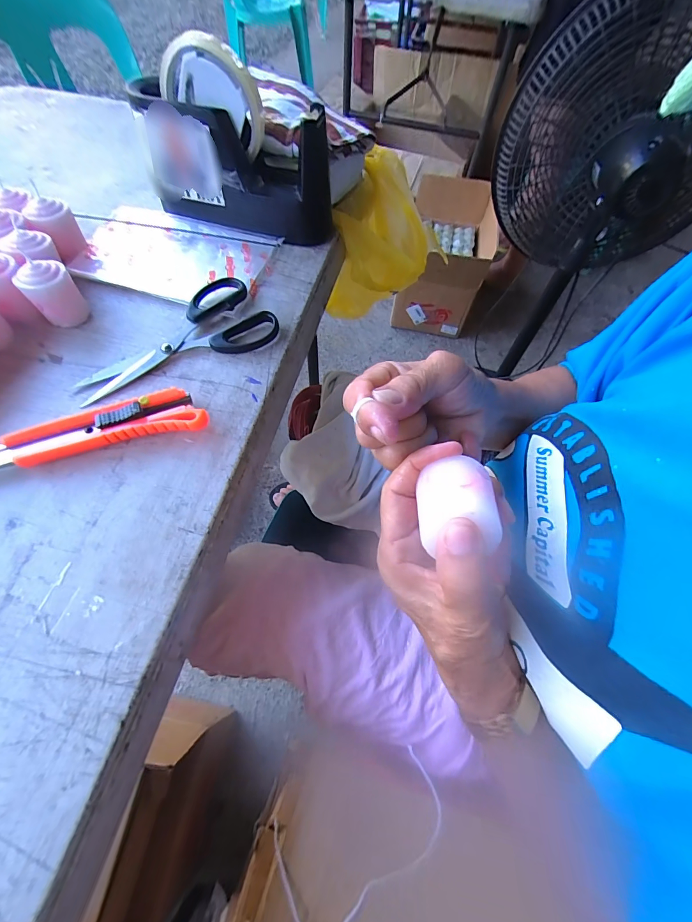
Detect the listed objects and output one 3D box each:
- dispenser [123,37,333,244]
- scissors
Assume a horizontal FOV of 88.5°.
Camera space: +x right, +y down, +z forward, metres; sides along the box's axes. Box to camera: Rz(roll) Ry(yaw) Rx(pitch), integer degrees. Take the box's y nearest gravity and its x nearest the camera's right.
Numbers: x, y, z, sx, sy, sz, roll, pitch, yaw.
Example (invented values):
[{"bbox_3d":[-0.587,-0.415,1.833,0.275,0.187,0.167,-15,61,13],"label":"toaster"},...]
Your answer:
[{"bbox_3d":[-0.104,-0.302,0.347,0.173,0.135,0.068,17,64,6],"label":"dispenser"},{"bbox_3d":[-0.150,-0.109,0.310,0.168,0.016,0.080,-27,68,-15],"label":"scissors"}]

